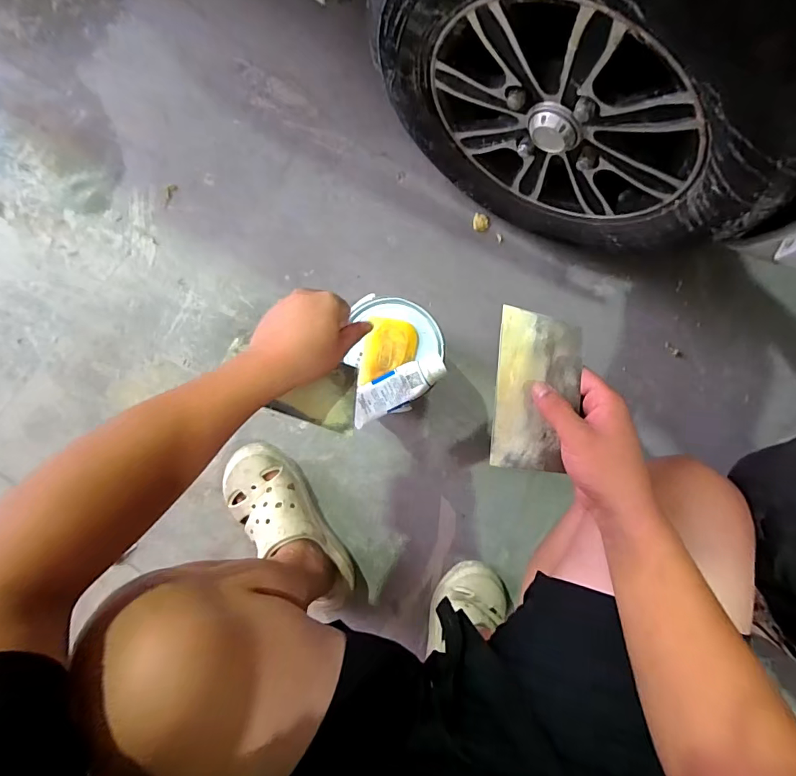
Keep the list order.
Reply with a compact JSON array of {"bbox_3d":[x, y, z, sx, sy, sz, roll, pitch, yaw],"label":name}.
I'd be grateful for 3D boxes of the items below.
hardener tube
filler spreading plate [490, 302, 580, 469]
[{"bbox_3d":[-0.002,0.001,0.595,0.135,0.034,0.046,-29,92,-5],"label":"hardener tube"},{"bbox_3d":[0.128,0.001,0.412,0.072,0.004,0.146,4,83,15],"label":"filler spreading plate"}]

